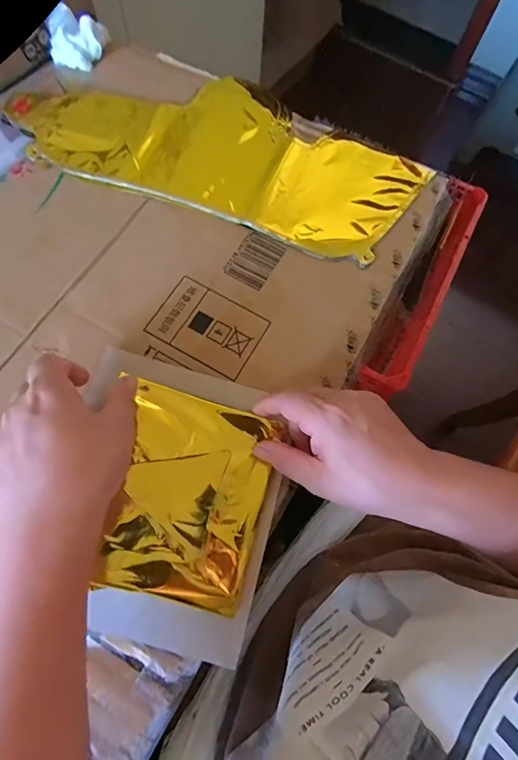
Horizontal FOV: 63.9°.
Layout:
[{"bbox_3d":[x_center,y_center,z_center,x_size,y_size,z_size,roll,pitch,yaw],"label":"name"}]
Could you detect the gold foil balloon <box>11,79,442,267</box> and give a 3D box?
[{"bbox_3d":[-0.036,-0.241,0.424,0.393,0.012,0.171,20,69,4],"label":"gold foil balloon"}]

